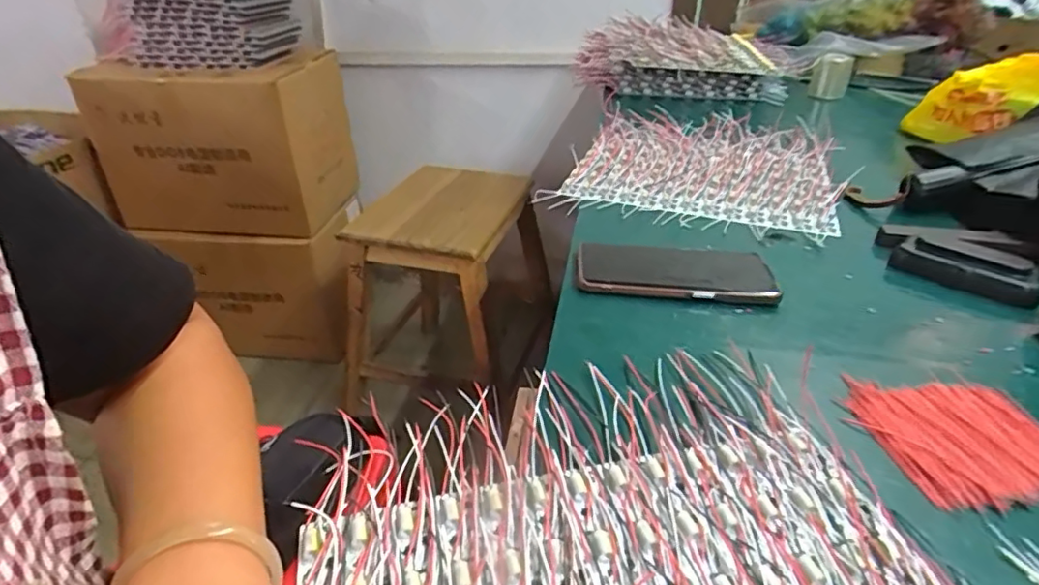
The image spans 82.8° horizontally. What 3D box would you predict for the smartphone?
[{"bbox_3d":[0.131,-0.018,0.505,0.161,0.011,0.069,5,34,6],"label":"smartphone"}]

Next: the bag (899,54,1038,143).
[{"bbox_3d":[0.604,-0.249,0.751,0.201,0.093,0.100,-10,24,35],"label":"bag"}]

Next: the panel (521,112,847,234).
[{"bbox_3d":[0.219,-0.158,0.709,0.289,0.027,0.262,12,39,21],"label":"panel"}]

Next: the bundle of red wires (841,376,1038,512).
[{"bbox_3d":[0.264,0.086,0.348,0.109,0.008,0.091,3,34,3],"label":"bundle of red wires"}]

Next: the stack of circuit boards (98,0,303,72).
[{"bbox_3d":[-0.704,-0.612,1.298,0.392,0.178,0.252,10,38,18],"label":"stack of circuit boards"}]

